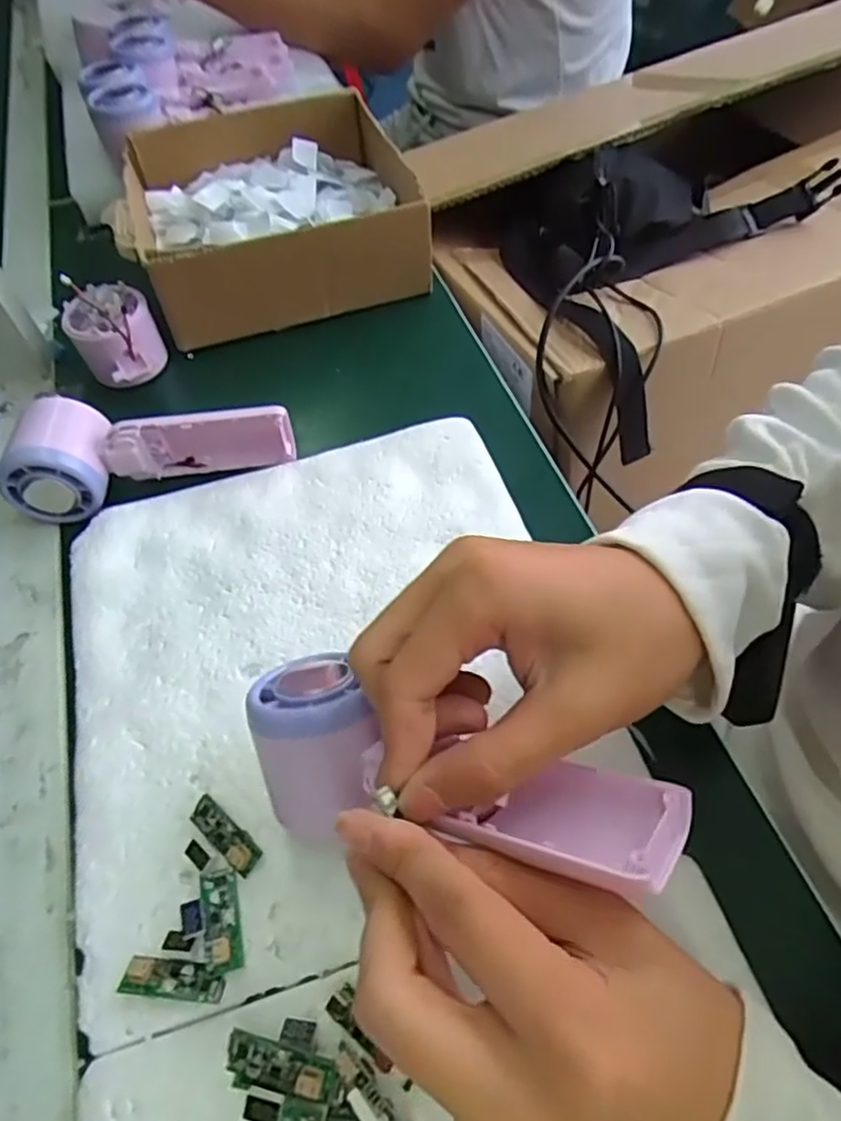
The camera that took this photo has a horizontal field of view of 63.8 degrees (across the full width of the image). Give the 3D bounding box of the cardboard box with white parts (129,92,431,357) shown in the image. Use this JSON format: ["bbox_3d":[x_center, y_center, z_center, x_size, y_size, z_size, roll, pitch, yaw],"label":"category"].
[{"bbox_3d":[-0.117,-0.274,0.538,0.197,0.080,0.210,-14,55,-8],"label":"cardboard box with white parts"}]

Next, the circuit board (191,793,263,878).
[{"bbox_3d":[-0.085,0.118,0.292,0.037,0.010,0.012,35,63,24],"label":"circuit board"}]

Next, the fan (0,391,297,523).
[{"bbox_3d":[-0.163,-0.071,0.410,0.166,0.051,0.055,-10,55,-5],"label":"fan"}]

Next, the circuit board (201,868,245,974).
[{"bbox_3d":[-0.080,0.144,0.272,0.013,0.005,0.037,-4,47,-19],"label":"circuit board"}]

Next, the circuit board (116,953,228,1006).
[{"bbox_3d":[-0.096,0.162,0.263,0.039,0.010,0.013,4,55,5],"label":"circuit board"}]

